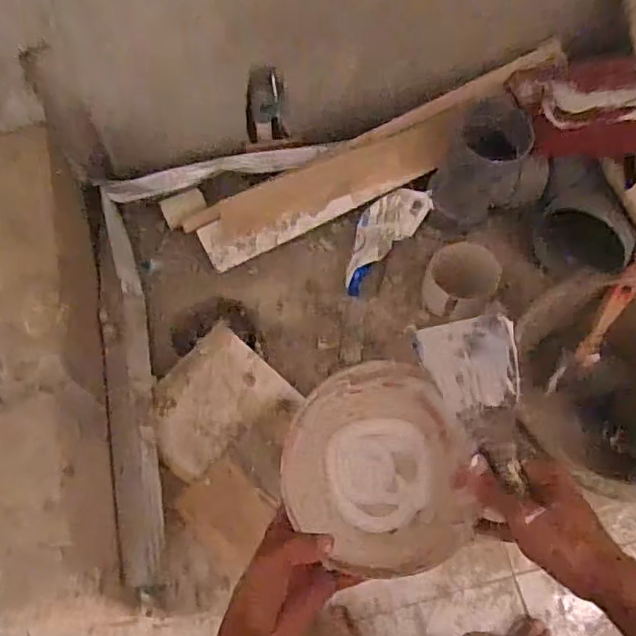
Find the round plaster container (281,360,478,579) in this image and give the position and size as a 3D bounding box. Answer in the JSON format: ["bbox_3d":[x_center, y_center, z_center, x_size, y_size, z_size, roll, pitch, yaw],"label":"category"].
[{"bbox_3d":[0.057,0.145,0.577,0.171,0.051,0.188,13,68,4],"label":"round plaster container"}]

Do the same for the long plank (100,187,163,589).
[{"bbox_3d":[-0.234,0.064,0.715,0.058,0.047,0.493,-12,68,-3],"label":"long plank"}]

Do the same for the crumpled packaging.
[{"bbox_3d":[0.084,-0.115,0.800,0.063,0.034,0.168,39,74,15],"label":"crumpled packaging"}]

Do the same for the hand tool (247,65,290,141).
[{"bbox_3d":[-0.072,-0.292,0.805,0.053,0.104,0.015,-3,44,-2],"label":"hand tool"}]

